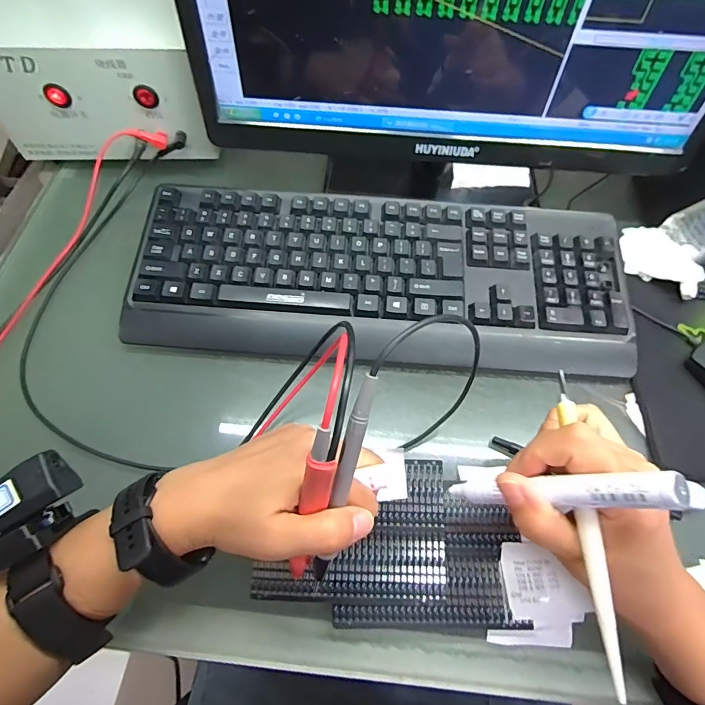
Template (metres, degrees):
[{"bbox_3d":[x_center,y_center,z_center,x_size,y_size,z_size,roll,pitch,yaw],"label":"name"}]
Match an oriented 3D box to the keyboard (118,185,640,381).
[{"bbox_3d":[0.028,-0.066,0.385,0.429,0.043,0.156,4,63,0],"label":"keyboard"}]

